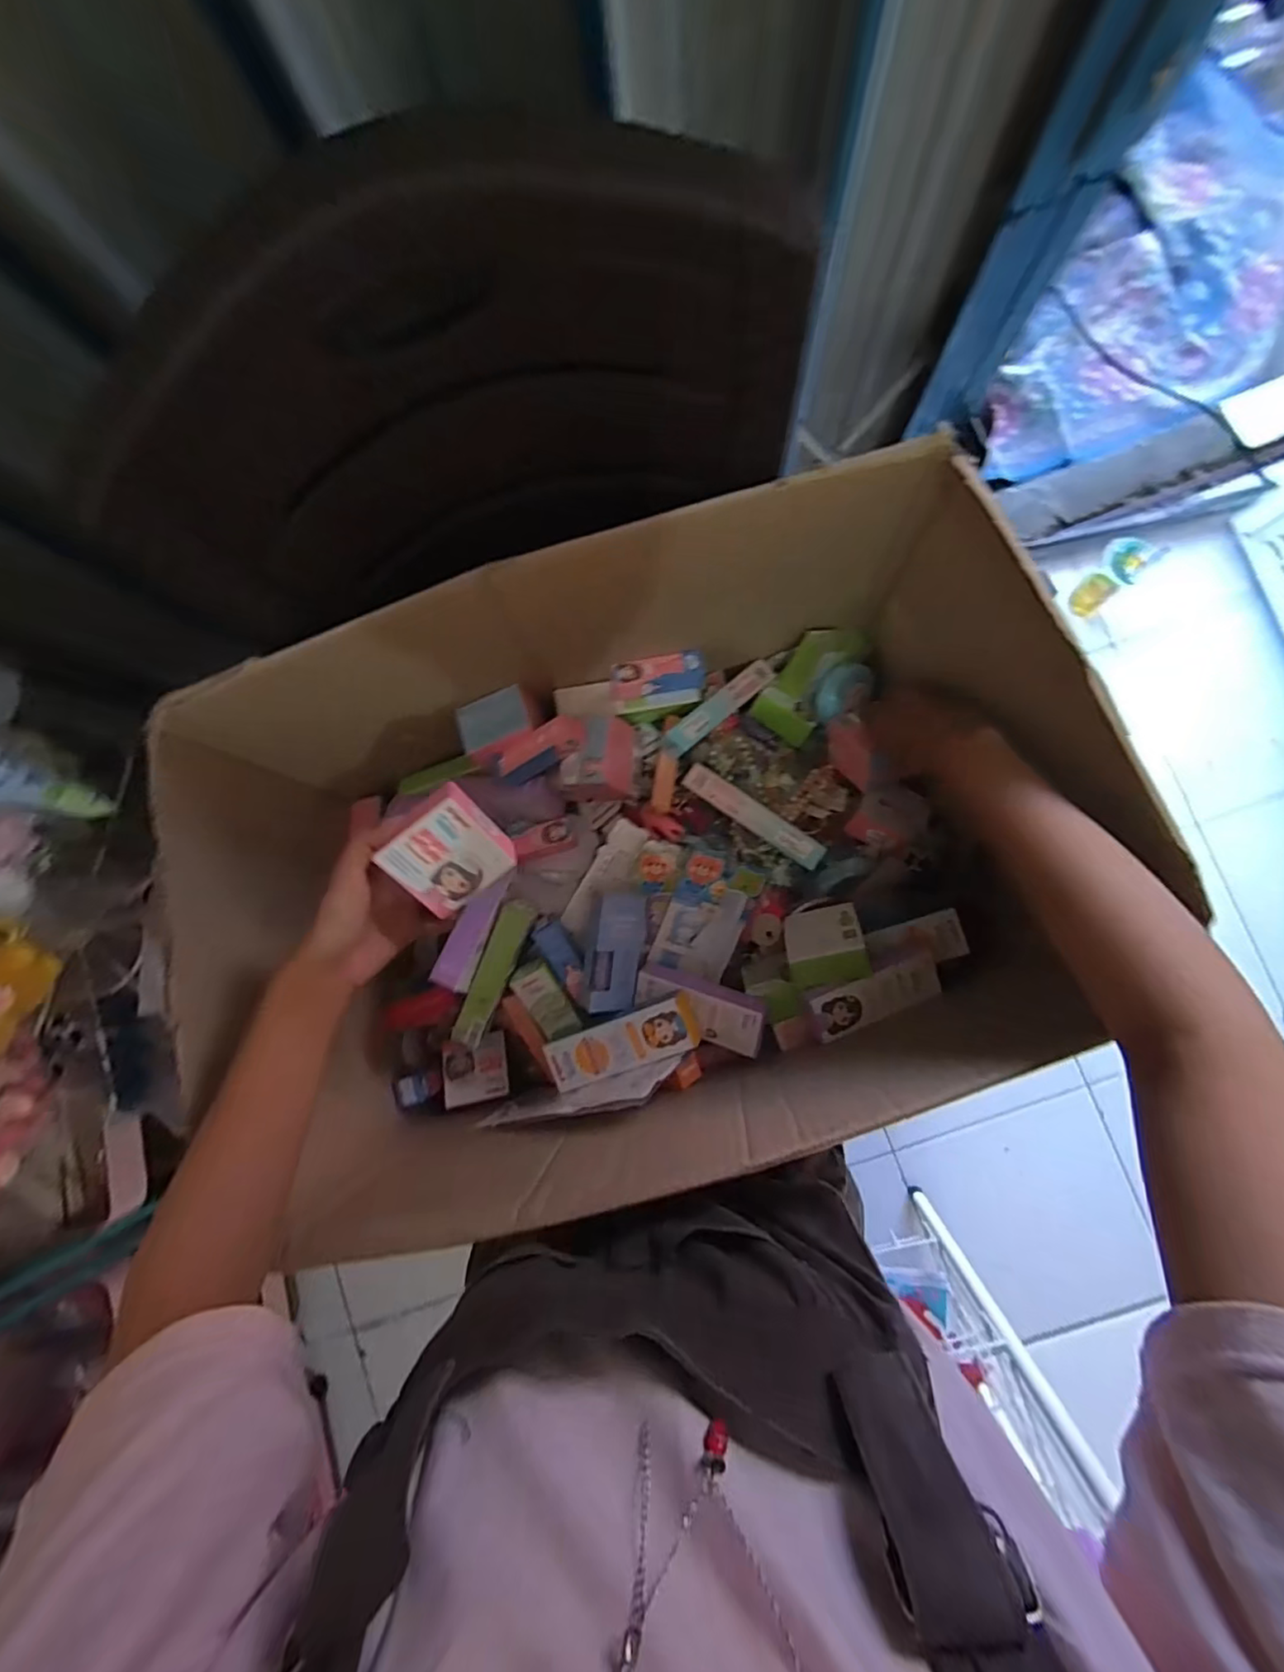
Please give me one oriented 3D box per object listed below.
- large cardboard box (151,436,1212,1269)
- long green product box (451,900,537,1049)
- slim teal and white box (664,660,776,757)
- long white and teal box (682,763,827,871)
[{"bbox_3d":[-0.008,0.014,0.458,0.552,0.243,0.380,-15,84,4],"label":"large cardboard box"},{"bbox_3d":[-0.127,0.118,0.516,0.027,0.031,0.127,22,88,7],"label":"long green product box"},{"bbox_3d":[0.072,-0.120,0.546,0.023,0.013,0.134,45,66,7],"label":"slim teal and white box"},{"bbox_3d":[0.098,-0.018,0.525,0.136,0.012,0.023,36,89,7],"label":"long white and teal box"}]

